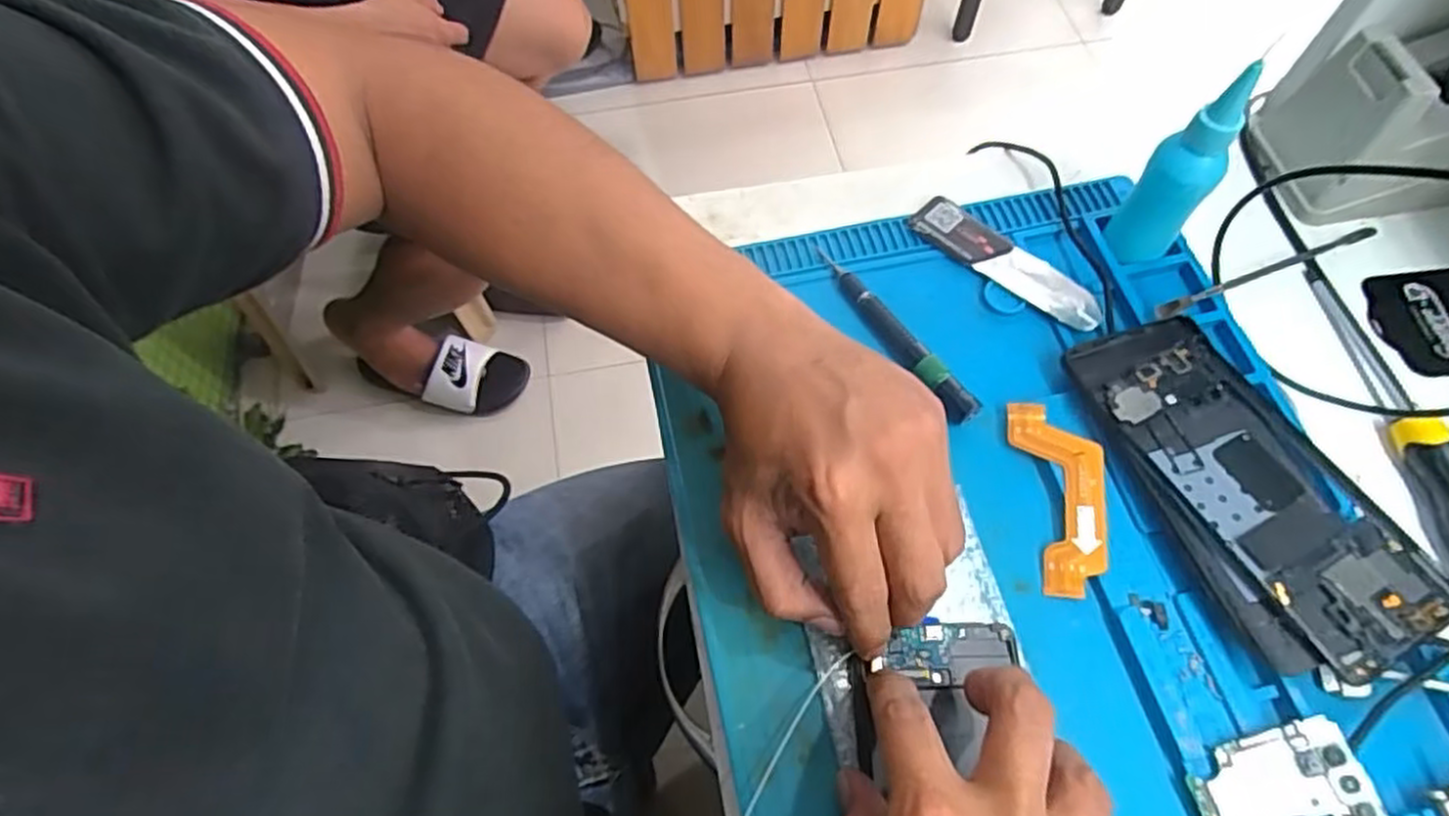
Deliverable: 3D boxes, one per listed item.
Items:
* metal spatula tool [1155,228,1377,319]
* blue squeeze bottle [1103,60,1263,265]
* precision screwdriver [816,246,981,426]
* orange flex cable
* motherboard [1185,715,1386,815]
[{"bbox_3d":[0.312,-0.080,0.424,0.163,0.012,0.007,-22,66,-9],"label":"metal spatula tool"},{"bbox_3d":[0.239,-0.120,0.389,0.027,0.117,0.028,-2,64,0],"label":"blue squeeze bottle"},{"bbox_3d":[0.092,-0.044,0.411,0.016,0.015,0.131,-30,67,-13],"label":"precision screwdriver"},{"bbox_3d":[0.168,0.042,0.367,0.039,0.004,0.096,-9,67,11],"label":"orange flex cable"},{"bbox_3d":[0.228,0.159,0.305,0.064,0.004,0.045,-18,68,2],"label":"motherboard"}]

